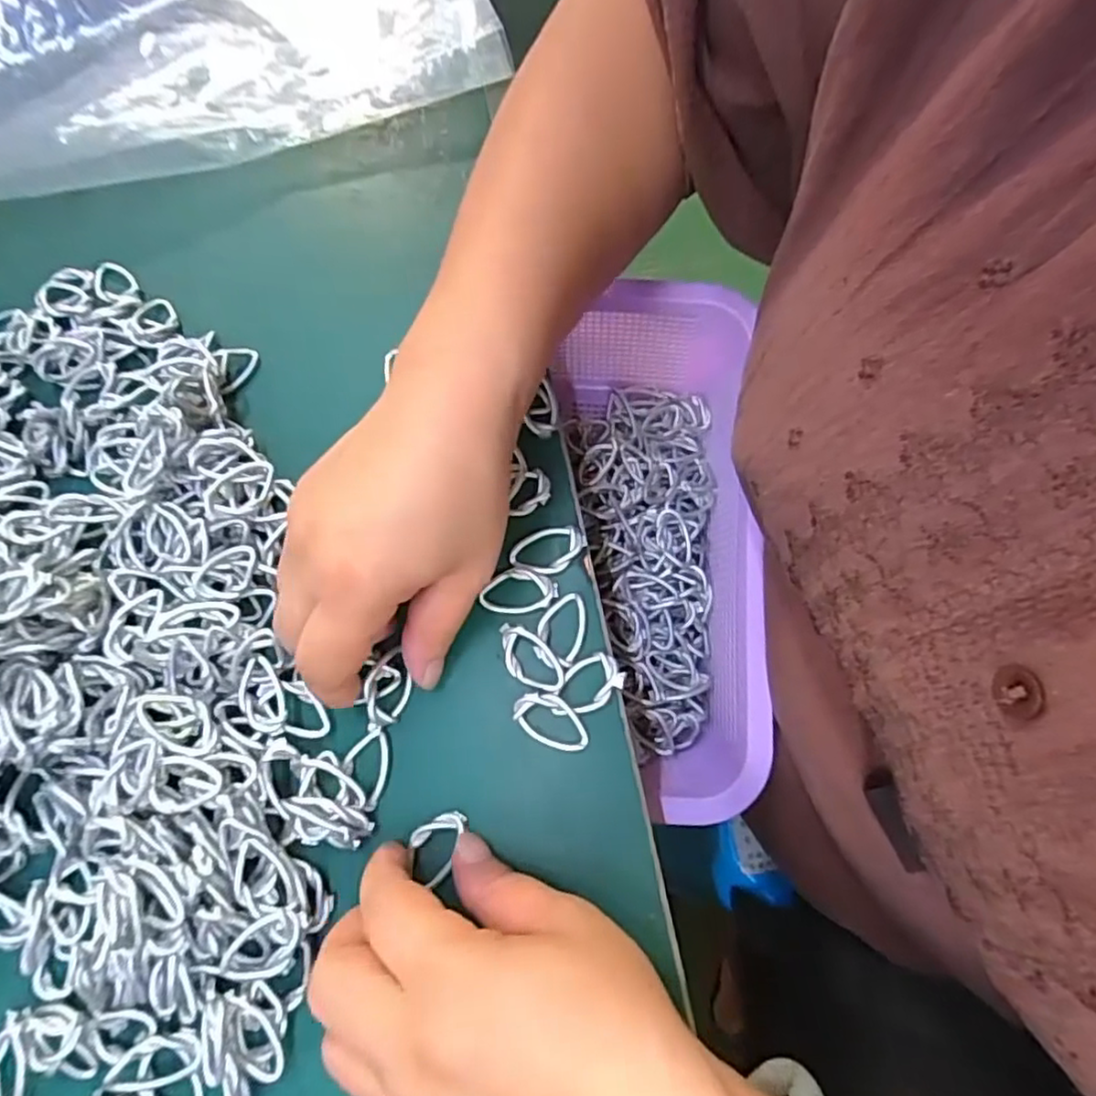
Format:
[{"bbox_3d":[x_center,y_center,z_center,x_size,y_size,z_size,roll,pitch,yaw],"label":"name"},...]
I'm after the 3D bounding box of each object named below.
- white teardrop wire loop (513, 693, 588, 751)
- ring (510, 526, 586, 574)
[{"bbox_3d":[0.001,0.069,0.260,0.031,0.006,0.019,38,77,14],"label":"white teardrop wire loop"},{"bbox_3d":[0.000,0.001,0.282,0.033,0.004,0.019,-15,71,-2],"label":"ring"}]

